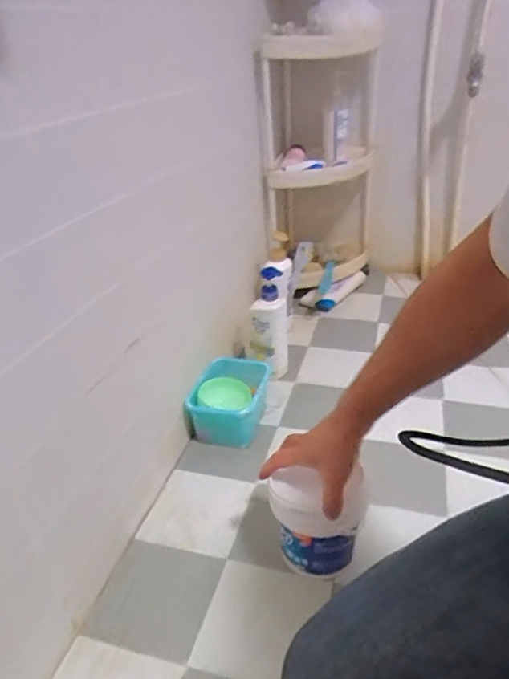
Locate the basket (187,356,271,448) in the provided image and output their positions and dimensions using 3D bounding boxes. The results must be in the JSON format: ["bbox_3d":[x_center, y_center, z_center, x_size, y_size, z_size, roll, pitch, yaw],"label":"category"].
[{"bbox_3d":[-0.044,0.117,0.993,0.129,0.095,0.174,4,31,11],"label":"basket"}]

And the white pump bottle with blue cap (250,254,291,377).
[{"bbox_3d":[0.035,-0.028,1.078,0.064,0.260,0.070,24,42,35],"label":"white pump bottle with blue cap"}]

